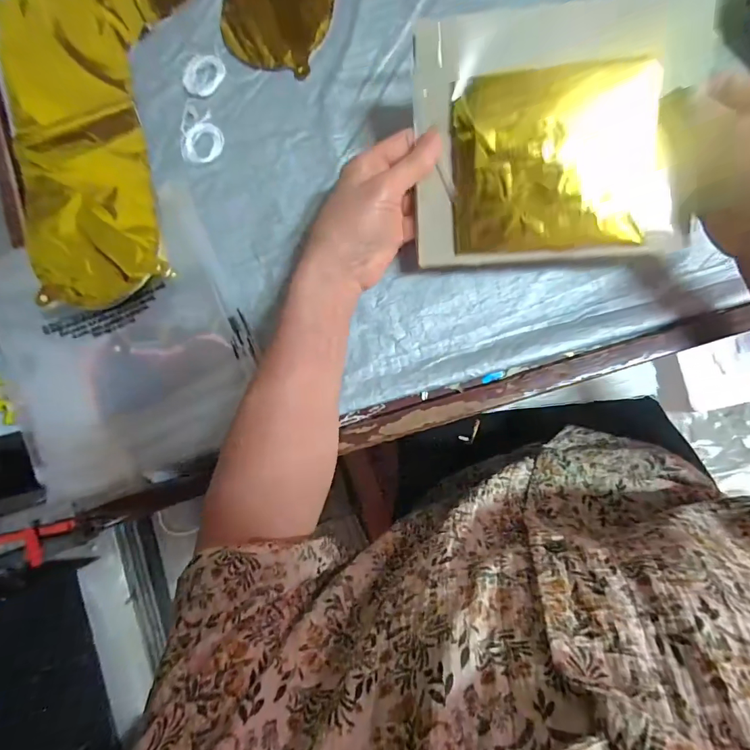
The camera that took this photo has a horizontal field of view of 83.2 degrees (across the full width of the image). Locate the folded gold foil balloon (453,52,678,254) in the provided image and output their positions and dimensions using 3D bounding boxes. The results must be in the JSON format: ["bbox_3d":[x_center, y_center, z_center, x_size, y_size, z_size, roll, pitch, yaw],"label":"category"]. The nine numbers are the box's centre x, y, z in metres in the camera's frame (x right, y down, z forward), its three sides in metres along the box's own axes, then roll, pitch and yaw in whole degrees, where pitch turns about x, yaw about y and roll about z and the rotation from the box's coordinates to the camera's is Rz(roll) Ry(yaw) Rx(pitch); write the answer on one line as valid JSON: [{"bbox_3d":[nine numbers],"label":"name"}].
[{"bbox_3d":[0.130,-0.152,0.302,0.143,0.006,0.116,1,111,13],"label":"folded gold foil balloon"}]

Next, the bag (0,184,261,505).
[{"bbox_3d":[-0.228,-0.026,0.378,0.211,0.035,0.248,-25,85,3],"label":"bag"}]

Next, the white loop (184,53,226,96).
[{"bbox_3d":[-0.169,-0.295,0.414,0.038,0.004,0.043,30,89,6],"label":"white loop"}]

